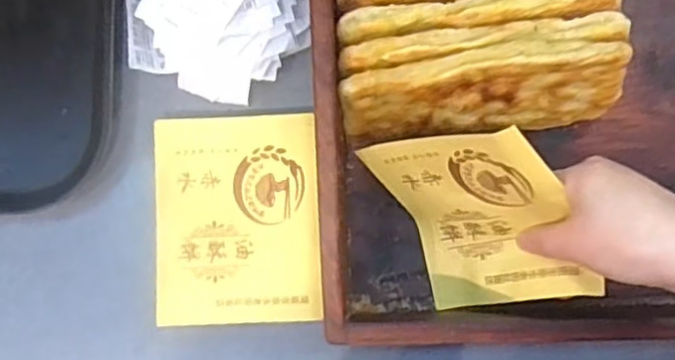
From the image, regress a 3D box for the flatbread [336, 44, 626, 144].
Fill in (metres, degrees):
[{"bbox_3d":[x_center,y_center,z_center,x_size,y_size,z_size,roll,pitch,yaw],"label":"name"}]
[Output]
[{"bbox_3d":[0.093,-0.051,0.429,0.175,0.083,0.013,-6,62,4],"label":"flatbread"}]

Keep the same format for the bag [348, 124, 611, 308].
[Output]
[{"bbox_3d":[0.087,0.022,0.411,0.027,0.113,0.122,-46,113,-36],"label":"bag"}]

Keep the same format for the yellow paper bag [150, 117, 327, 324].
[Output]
[{"bbox_3d":[-0.070,0.027,0.474,0.113,0.021,0.142,-3,88,4],"label":"yellow paper bag"}]

